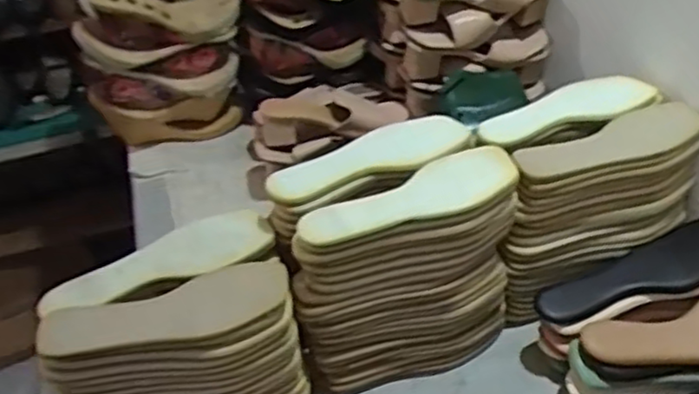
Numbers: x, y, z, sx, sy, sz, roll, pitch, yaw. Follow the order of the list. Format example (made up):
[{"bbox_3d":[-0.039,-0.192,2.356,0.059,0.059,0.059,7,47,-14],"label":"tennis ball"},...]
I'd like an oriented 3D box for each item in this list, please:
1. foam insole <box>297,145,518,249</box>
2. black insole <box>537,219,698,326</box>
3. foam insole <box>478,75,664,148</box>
[{"bbox_3d":[0.069,0.001,0.716,0.244,0.015,0.079,-24,44,-18],"label":"foam insole"},{"bbox_3d":[0.328,0.088,0.796,0.230,0.024,0.075,-22,38,2],"label":"black insole"},{"bbox_3d":[0.269,-0.110,0.859,0.234,0.018,0.082,-20,46,-10],"label":"foam insole"}]

